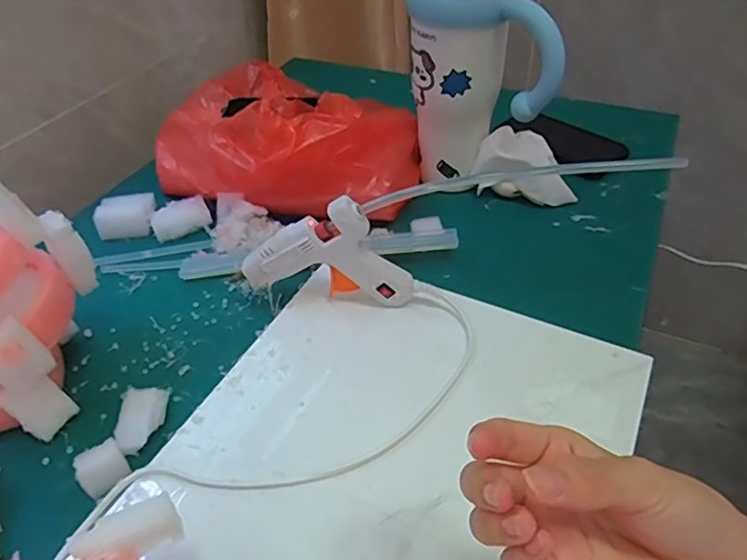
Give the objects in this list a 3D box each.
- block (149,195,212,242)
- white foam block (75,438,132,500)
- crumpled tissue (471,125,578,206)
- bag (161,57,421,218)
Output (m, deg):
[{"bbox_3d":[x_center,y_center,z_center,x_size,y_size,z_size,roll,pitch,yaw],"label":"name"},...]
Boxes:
[{"bbox_3d":[-0.208,-0.067,0.610,0.059,0.020,0.039,-18,44,-16],"label":"block"},{"bbox_3d":[-0.187,0.130,0.391,0.030,0.024,0.026,-31,49,-27],"label":"white foam block"},{"bbox_3d":[0.165,-0.118,0.608,0.099,0.061,0.064,29,51,30],"label":"crumpled tissue"},{"bbox_3d":[-0.094,-0.161,0.623,0.272,0.118,0.206,13,45,17],"label":"bag"}]

